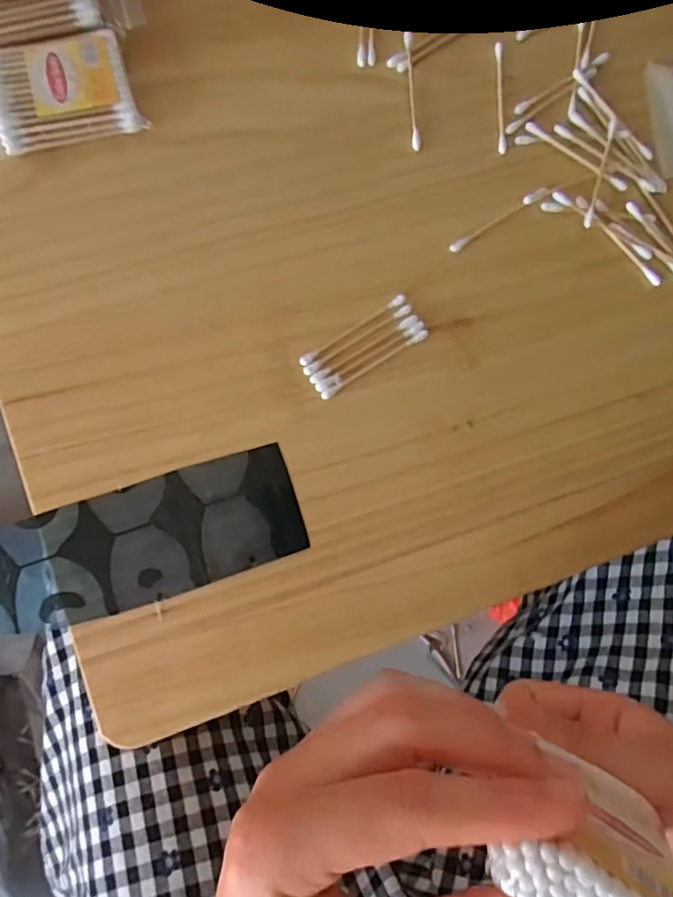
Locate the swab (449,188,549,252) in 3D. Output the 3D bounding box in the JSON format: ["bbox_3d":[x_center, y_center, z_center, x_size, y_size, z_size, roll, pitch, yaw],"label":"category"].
[{"bbox_3d":[0.096,-0.136,0.329,0.070,0.004,0.006,-33,90,-9],"label":"swab"}]

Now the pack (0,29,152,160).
[{"bbox_3d":[-0.157,-0.190,0.298,0.090,0.016,0.059,-19,88,-8],"label":"pack"}]

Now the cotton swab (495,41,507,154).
[{"bbox_3d":[0.100,-0.213,0.338,0.005,0.004,0.071,0,85,-7],"label":"cotton swab"}]

